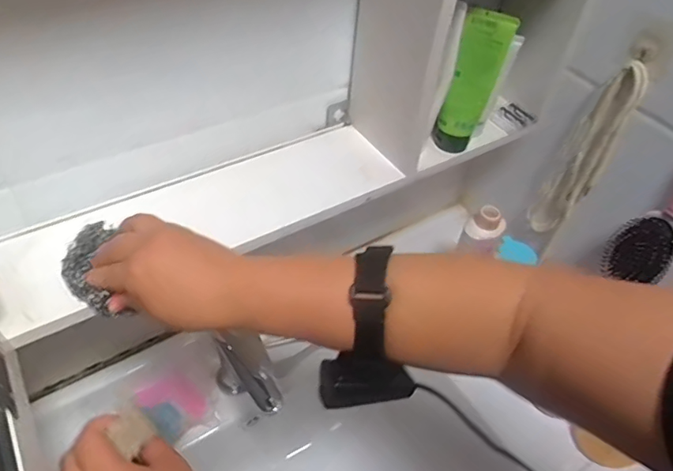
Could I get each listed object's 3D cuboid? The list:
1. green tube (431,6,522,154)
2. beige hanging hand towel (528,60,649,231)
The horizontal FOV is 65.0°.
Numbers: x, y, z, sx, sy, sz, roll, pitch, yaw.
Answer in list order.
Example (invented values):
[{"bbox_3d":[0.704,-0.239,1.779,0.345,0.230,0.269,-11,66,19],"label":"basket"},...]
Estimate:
[{"bbox_3d":[0.135,-0.148,0.533,0.048,0.148,0.028,19,49,12],"label":"green tube"},{"bbox_3d":[0.313,-0.105,0.667,0.050,0.251,0.039,27,51,19],"label":"beige hanging hand towel"}]

